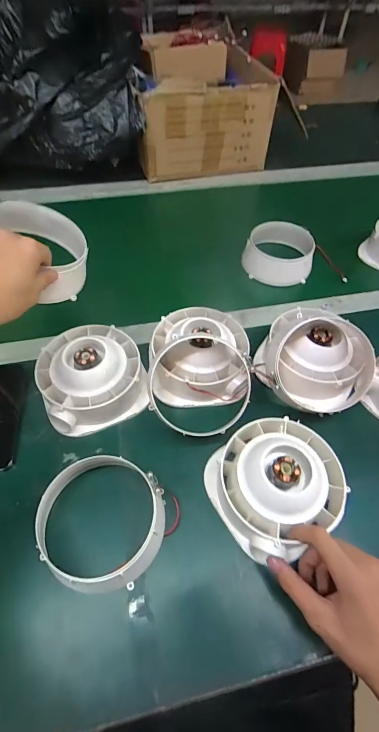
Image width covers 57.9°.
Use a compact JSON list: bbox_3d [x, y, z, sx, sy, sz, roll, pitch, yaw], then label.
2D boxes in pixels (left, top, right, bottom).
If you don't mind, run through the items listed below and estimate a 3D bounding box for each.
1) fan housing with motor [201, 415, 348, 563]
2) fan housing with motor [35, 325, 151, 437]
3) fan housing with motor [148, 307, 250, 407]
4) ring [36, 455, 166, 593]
[{"bbox_3d":[0.095,0.121,0.368,0.131,0.064,0.126,1,54,-1],"label":"fan housing with motor"},{"bbox_3d":[-0.125,0.012,0.443,0.130,0.068,0.148,-21,57,-16],"label":"fan housing with motor"},{"bbox_3d":[0.018,-0.021,0.465,0.140,0.064,0.138,7,54,4],"label":"fan housing with motor"},{"bbox_3d":[-0.087,0.157,0.346,0.117,0.051,0.118,1,54,-1],"label":"ring"}]

